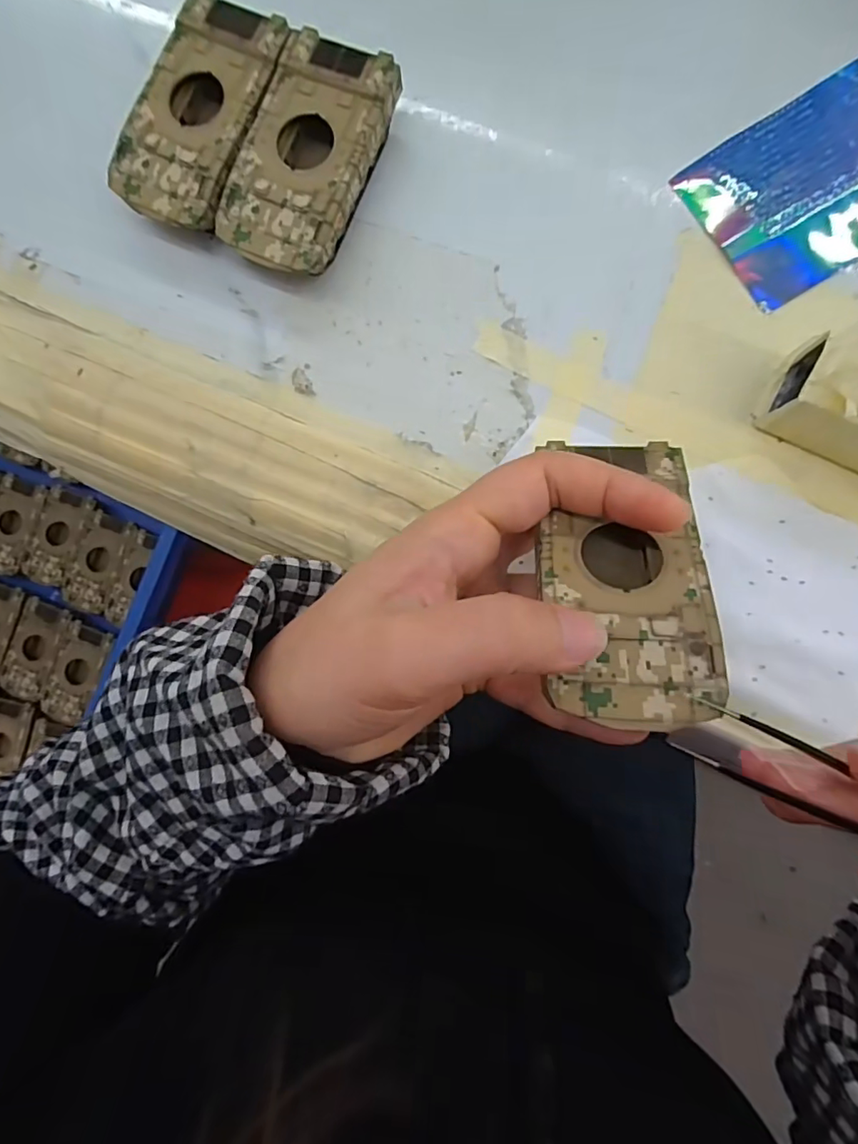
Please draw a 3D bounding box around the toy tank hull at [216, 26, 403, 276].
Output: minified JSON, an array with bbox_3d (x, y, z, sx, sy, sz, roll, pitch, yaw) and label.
[{"bbox_3d":[-0.052,-0.177,0.239,0.051,0.025,0.095,23,89,6],"label":"toy tank hull"}]

